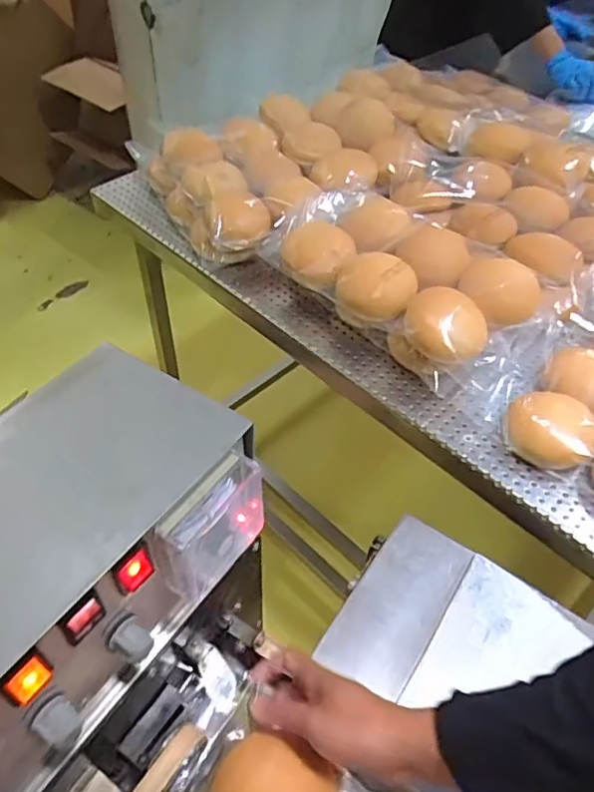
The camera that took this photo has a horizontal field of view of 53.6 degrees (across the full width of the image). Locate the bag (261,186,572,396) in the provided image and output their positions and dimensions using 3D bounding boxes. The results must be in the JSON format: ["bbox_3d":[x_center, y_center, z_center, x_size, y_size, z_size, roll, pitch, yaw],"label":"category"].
[{"bbox_3d":[0.133,-0.156,0.780,0.349,0.092,0.190,33,55,24],"label":"bag"}]

